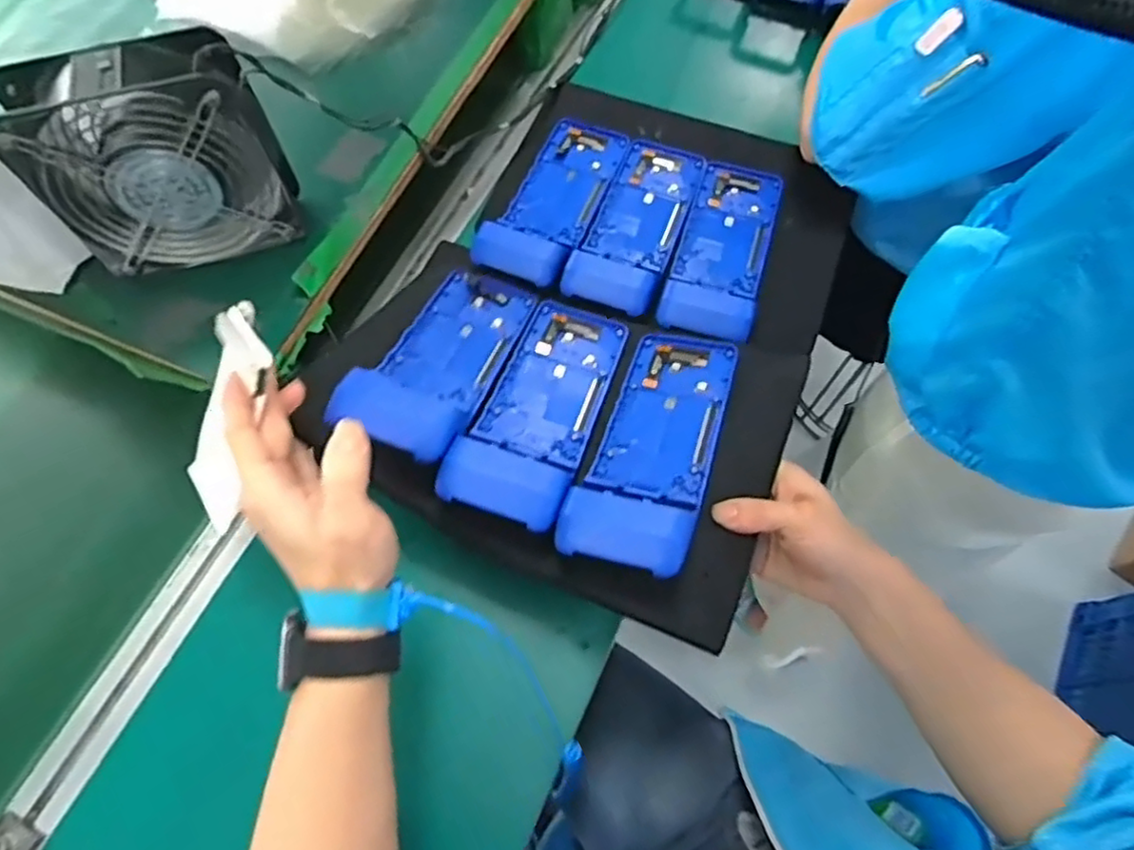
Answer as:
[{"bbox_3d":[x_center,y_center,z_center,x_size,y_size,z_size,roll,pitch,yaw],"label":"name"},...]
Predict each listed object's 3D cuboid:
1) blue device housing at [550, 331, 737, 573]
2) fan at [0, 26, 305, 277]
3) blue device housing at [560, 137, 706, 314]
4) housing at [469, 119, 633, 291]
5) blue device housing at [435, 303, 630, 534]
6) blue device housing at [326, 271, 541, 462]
[{"bbox_3d":[0.067,0.010,0.479,0.083,0.037,0.226,18,44,9],"label":"blue device housing"},{"bbox_3d":[-0.284,-0.185,0.469,0.144,0.143,0.060,-13,67,-5],"label":"fan"},{"bbox_3d":[0.070,-0.199,0.635,0.091,0.056,0.233,17,67,8],"label":"blue device housing"},{"bbox_3d":[-0.007,-0.232,0.669,0.085,0.035,0.263,18,53,8],"label":"housing"},{"bbox_3d":[-0.017,-0.017,0.499,0.084,0.035,0.226,15,40,7],"label":"blue device housing"},{"bbox_3d":[-0.095,-0.054,0.510,0.091,0.046,0.226,12,35,6],"label":"blue device housing"}]

